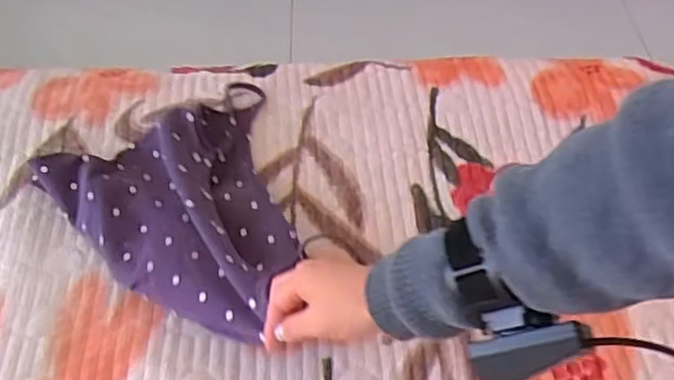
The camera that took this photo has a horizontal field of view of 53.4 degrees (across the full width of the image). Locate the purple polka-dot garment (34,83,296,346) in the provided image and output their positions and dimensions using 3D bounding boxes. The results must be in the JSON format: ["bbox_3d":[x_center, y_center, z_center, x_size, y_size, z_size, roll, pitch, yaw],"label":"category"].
[{"bbox_3d":[-0.119,0.004,0.641,0.276,0.059,0.218,38,62,26],"label":"purple polka-dot garment"}]

